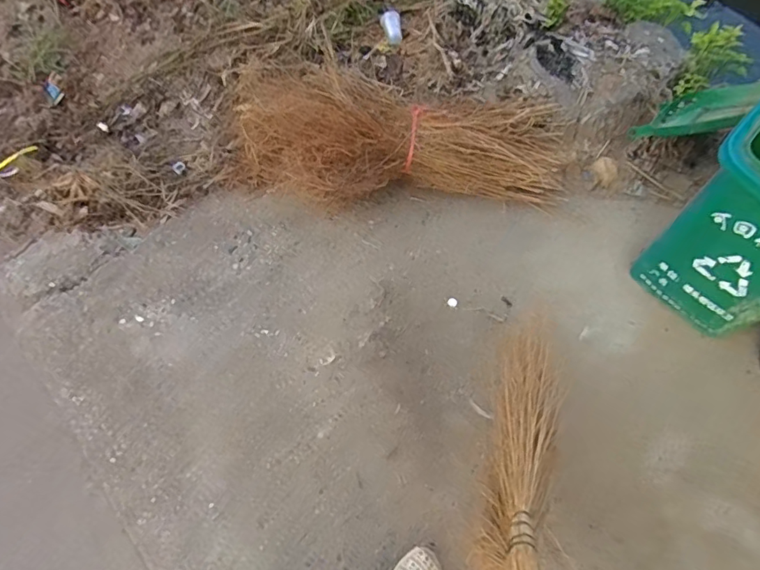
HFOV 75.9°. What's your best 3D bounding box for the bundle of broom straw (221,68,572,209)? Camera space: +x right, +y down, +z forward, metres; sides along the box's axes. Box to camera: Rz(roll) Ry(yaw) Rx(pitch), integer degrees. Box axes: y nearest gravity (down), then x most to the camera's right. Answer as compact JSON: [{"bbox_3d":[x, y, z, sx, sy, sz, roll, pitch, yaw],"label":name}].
[{"bbox_3d":[0.044,-0.441,1.426,1.052,0.224,0.464,5,67,5],"label":"bundle of broom straw"}]

